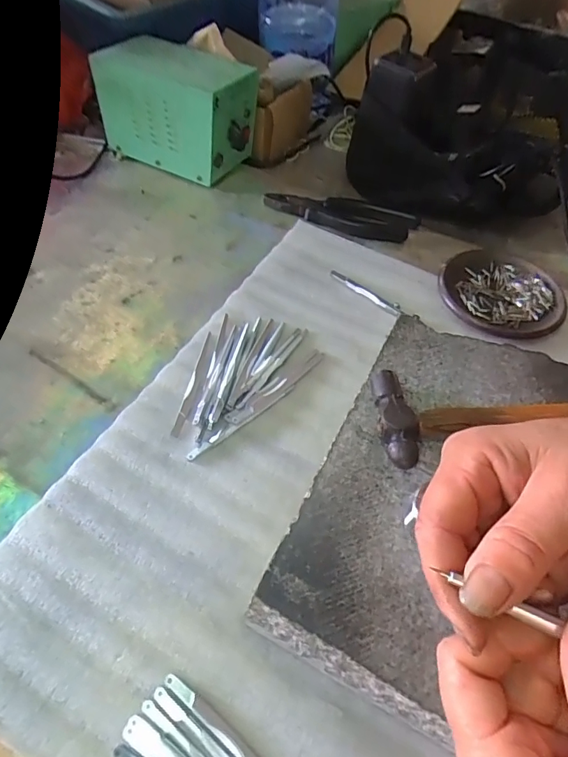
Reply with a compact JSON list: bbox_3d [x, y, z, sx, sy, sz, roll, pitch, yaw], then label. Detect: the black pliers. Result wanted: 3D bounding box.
[{"bbox_3d":[0.061,-0.180,0.496,0.160,0.012,0.054,18,55,11],"label":"black pliers"}]

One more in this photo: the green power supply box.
[{"bbox_3d":[-0.121,-0.309,0.532,0.160,0.106,0.090,27,58,17],"label":"green power supply box"}]

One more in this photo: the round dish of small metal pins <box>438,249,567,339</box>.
[{"bbox_3d":[0.203,-0.083,0.435,0.108,0.013,0.118,1,54,-1],"label":"round dish of small metal pins"}]

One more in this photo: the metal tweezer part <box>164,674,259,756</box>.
[{"bbox_3d":[-0.022,0.197,0.243,0.106,0.007,0.008,33,60,20],"label":"metal tweezer part"}]

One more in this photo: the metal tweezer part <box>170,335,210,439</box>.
[{"bbox_3d":[-0.074,0.002,0.375,0.007,0.004,0.102,7,54,4],"label":"metal tweezer part"}]

